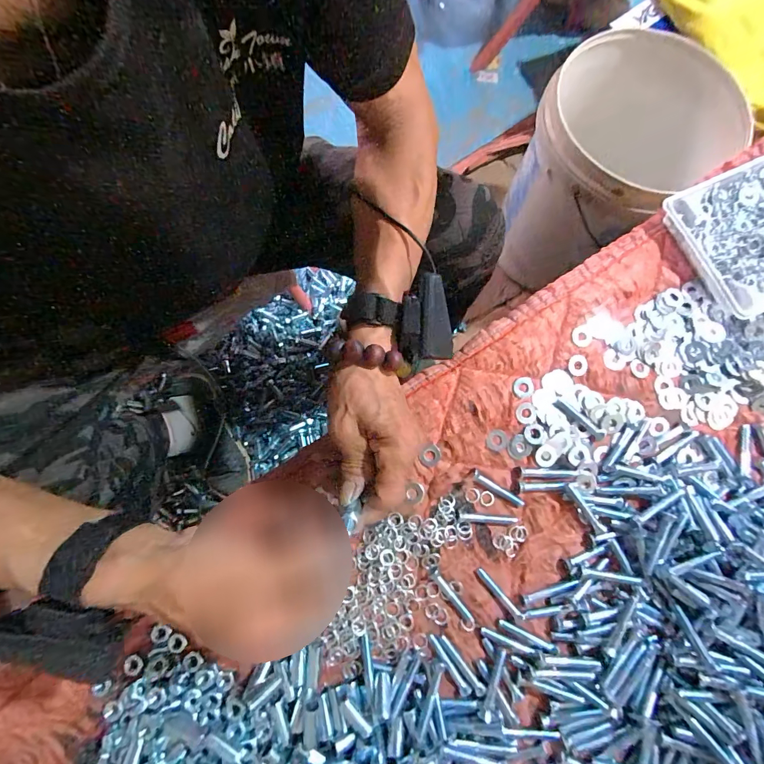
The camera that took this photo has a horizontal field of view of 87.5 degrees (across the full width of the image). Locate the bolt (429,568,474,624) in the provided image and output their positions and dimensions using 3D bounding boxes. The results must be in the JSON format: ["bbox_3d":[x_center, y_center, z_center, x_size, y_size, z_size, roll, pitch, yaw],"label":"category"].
[{"bbox_3d":[0.066,0.202,0.376,0.009,0.004,0.059,-37,81,-7],"label":"bolt"}]

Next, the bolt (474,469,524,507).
[{"bbox_3d":[0.115,0.104,0.393,0.057,0.008,0.009,31,80,6],"label":"bolt"}]

